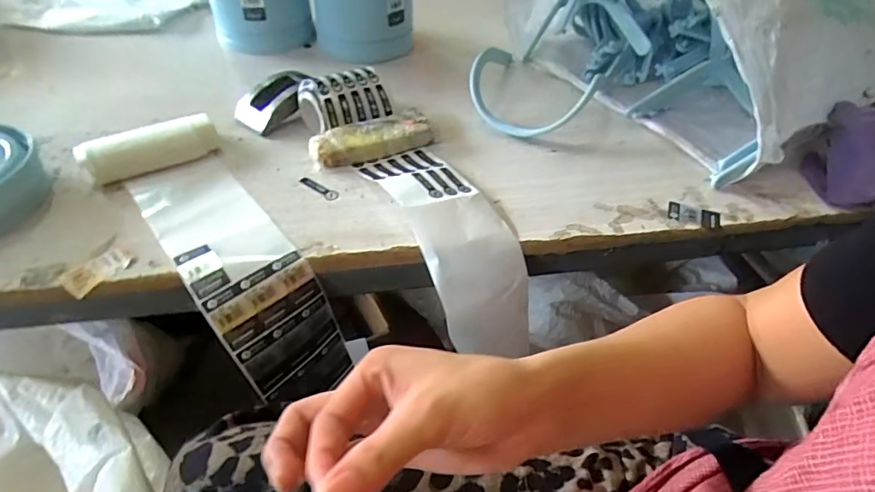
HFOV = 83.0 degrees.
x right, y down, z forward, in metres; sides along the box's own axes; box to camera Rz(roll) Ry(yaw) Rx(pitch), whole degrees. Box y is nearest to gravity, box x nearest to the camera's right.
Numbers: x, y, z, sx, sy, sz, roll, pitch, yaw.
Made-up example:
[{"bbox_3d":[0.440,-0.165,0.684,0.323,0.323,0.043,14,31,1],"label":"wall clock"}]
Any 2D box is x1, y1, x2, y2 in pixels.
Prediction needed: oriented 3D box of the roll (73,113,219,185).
[{"bbox_3d":[-0.325,-0.112,0.564,0.142,0.036,0.049,-25,51,-26],"label":"roll"}]

